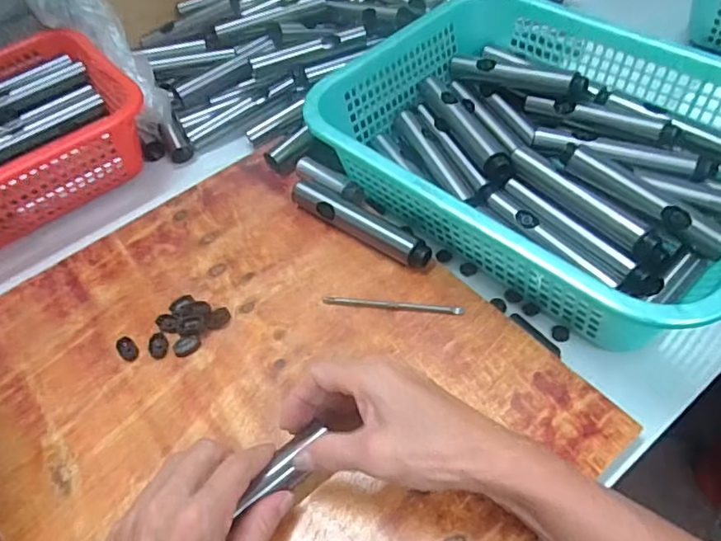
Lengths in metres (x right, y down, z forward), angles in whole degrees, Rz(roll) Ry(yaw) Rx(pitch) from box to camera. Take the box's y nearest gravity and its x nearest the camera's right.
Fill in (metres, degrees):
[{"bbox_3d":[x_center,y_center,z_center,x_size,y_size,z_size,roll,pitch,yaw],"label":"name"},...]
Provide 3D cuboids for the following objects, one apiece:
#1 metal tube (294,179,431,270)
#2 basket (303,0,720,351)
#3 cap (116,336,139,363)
[{"bbox_3d":[-0.001,-0.044,0.514,0.151,0.031,0.024,30,62,25],"label":"metal tube"},{"bbox_3d":[0.170,-0.115,0.503,0.387,0.080,0.299,33,64,27],"label":"basket"},{"bbox_3d":[-0.196,0.066,0.465,0.014,0.004,0.025,-39,59,-21],"label":"cap"}]

